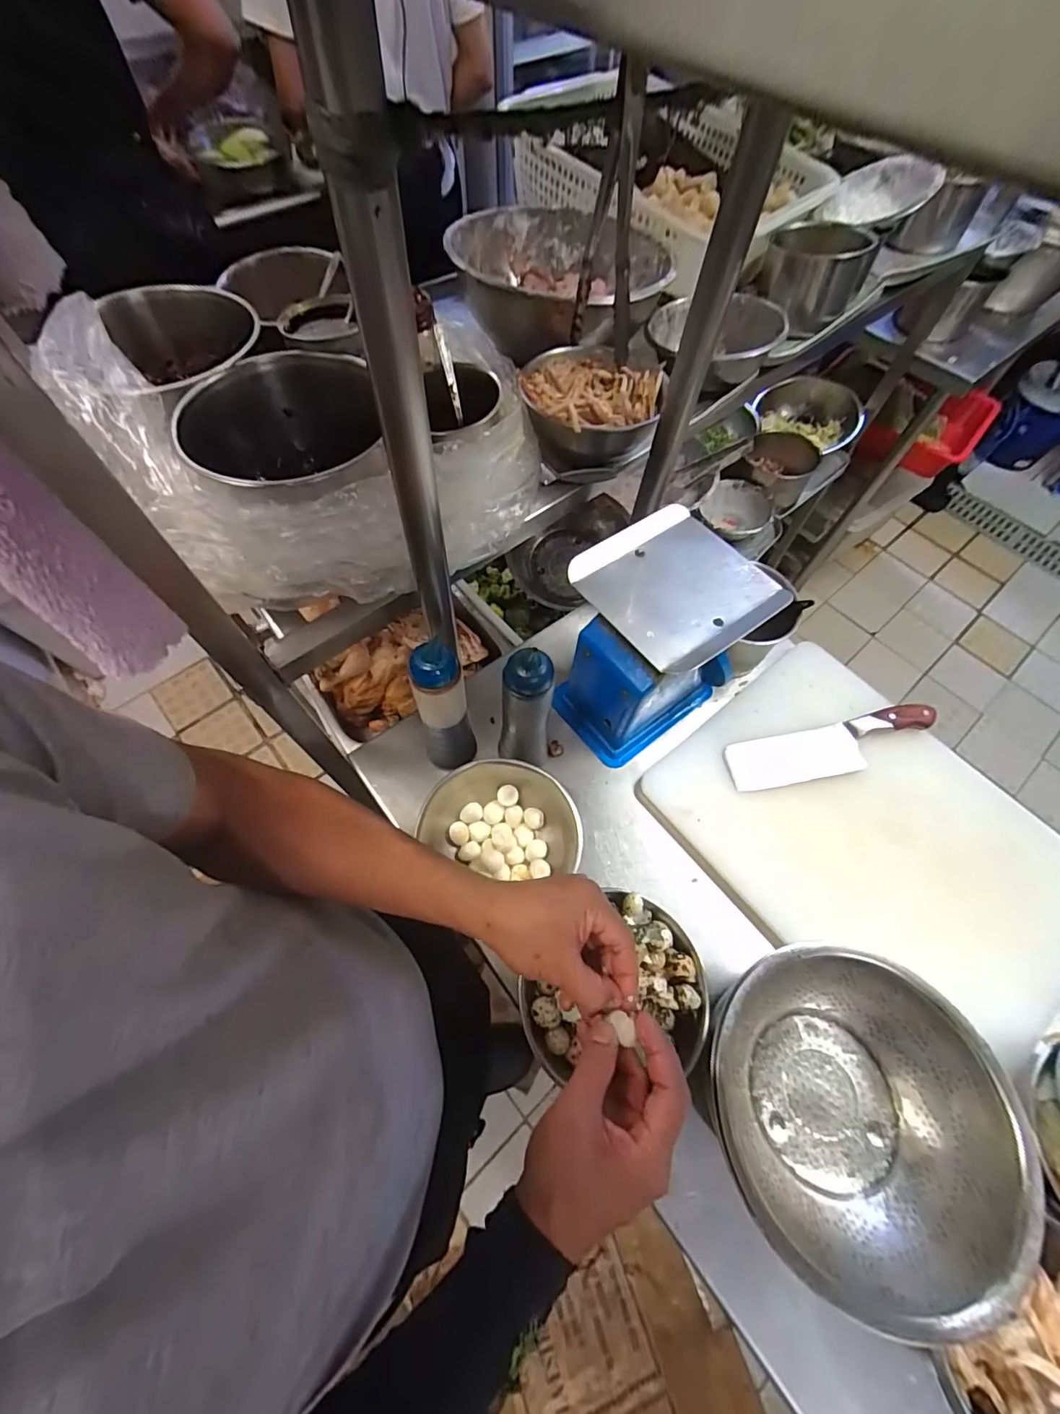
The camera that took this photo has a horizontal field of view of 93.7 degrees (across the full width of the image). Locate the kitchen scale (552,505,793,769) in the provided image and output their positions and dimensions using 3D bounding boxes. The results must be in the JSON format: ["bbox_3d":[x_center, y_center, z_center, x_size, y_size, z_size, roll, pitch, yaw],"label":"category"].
[{"bbox_3d":[0.133,-0.065,0.581,0.171,0.233,0.161,-38,70,-19],"label":"kitchen scale"}]

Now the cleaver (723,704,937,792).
[{"bbox_3d":[0.381,0.051,0.624,0.267,0.028,0.066,-10,64,-7],"label":"cleaver"}]

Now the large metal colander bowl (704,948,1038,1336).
[{"bbox_3d":[0.259,0.332,0.416,0.217,0.080,0.221,1,63,-1],"label":"large metal colander bowl"}]

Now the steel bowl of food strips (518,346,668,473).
[{"bbox_3d":[0.069,-0.347,0.572,0.150,0.068,0.157,1,63,-1],"label":"steel bowl of food strips"}]

